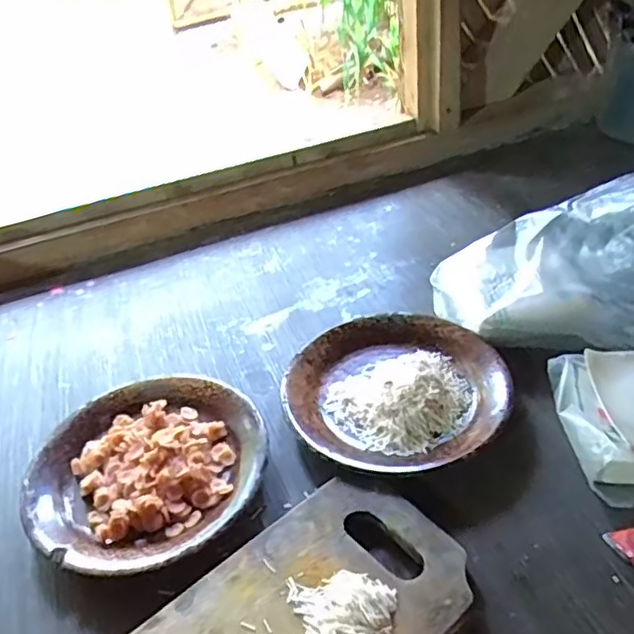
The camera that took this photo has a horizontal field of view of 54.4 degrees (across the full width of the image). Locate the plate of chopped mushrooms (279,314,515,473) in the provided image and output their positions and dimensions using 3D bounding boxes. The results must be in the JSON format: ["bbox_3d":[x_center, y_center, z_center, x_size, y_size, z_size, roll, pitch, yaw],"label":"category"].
[{"bbox_3d":[0.068,0.063,0.532,0.183,0.037,0.174,-3,38,3],"label":"plate of chopped mushrooms"}]

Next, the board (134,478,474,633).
[{"bbox_3d":[-0.018,0.197,0.385,0.232,0.022,0.129,-29,44,-27],"label":"board"}]

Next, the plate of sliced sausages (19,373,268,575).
[{"bbox_3d":[-0.133,0.121,0.492,0.182,0.032,0.179,-3,38,3],"label":"plate of sliced sausages"}]

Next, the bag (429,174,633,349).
[{"bbox_3d":[0.253,-0.057,0.544,0.277,0.126,0.136,12,42,21],"label":"bag"}]

